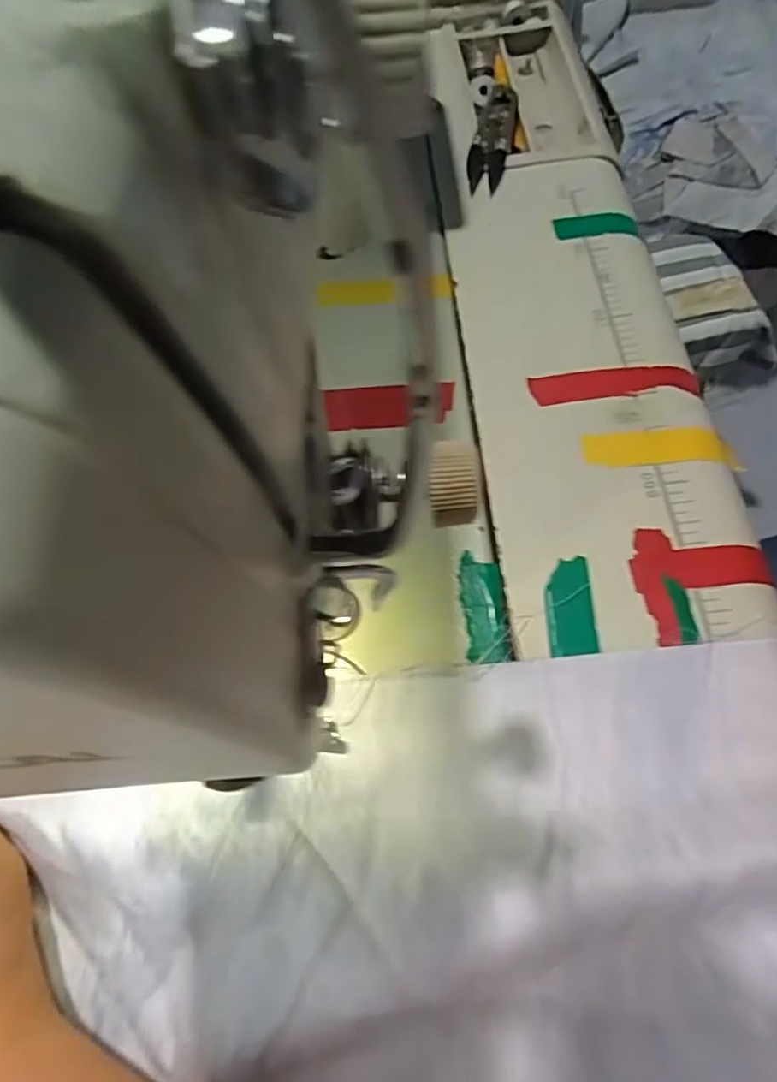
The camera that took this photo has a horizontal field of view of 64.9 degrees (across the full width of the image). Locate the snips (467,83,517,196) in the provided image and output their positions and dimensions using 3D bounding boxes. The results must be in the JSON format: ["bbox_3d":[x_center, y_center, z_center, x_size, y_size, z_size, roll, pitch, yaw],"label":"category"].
[{"bbox_3d":[0.065,-0.250,0.386,0.023,0.015,0.101,9,66,10],"label":"snips"}]

